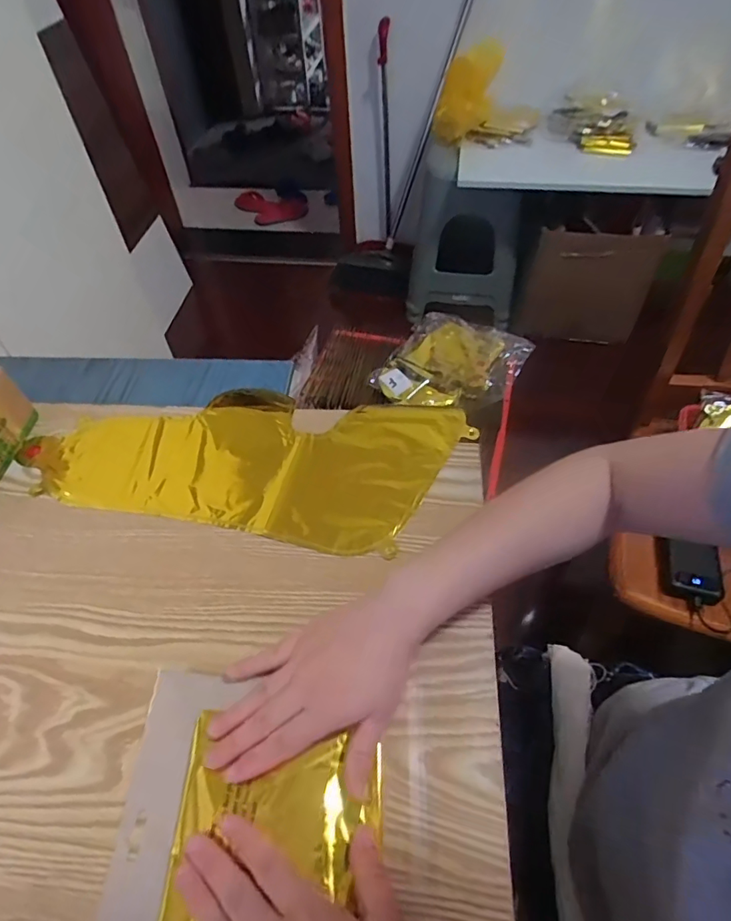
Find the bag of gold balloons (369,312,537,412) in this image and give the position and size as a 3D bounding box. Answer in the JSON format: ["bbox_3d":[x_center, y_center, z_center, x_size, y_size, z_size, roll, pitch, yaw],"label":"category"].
[{"bbox_3d":[0.148,-0.167,0.881,0.215,0.038,0.200,23,57,20],"label":"bag of gold balloons"}]

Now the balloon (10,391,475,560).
[{"bbox_3d":[-0.122,-0.012,0.508,0.416,0.014,0.185,5,51,8],"label":"balloon"}]

